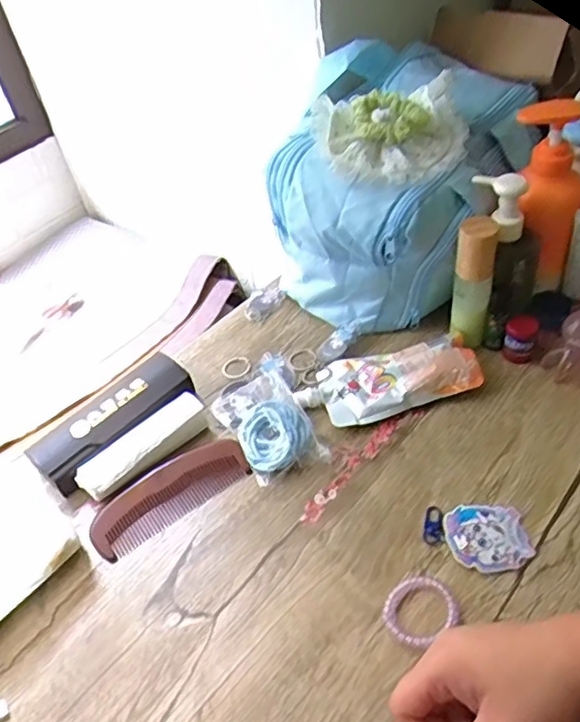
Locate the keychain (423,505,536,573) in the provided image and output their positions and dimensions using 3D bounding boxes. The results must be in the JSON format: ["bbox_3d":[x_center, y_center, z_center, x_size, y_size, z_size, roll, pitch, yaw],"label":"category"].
[{"bbox_3d":[0.144,0.136,0.472,0.075,0.009,0.054,-4,45,7],"label":"keychain"}]

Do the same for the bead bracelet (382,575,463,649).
[{"bbox_3d":[0.093,0.177,0.437,0.053,0.010,0.043,-29,47,-17],"label":"bead bracelet"}]

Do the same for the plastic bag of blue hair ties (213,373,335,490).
[{"bbox_3d":[-0.020,0.055,0.566,0.070,0.024,0.112,-26,47,-15],"label":"plastic bag of blue hair ties"}]

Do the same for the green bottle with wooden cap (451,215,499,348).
[{"bbox_3d":[0.171,-0.069,0.570,0.038,0.128,0.033,5,47,16],"label":"green bottle with wooden cap"}]

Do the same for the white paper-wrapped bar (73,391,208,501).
[{"bbox_3d":[-0.132,0.077,0.558,0.125,0.021,0.040,-39,51,-25],"label":"white paper-wrapped bar"}]

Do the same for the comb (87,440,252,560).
[{"bbox_3d":[-0.105,0.114,0.531,0.141,0.012,0.050,-30,48,-18],"label":"comb"}]

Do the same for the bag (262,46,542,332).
[{"bbox_3d":[0.119,-0.192,0.653,0.228,0.202,0.281,10,48,20],"label":"bag"}]

